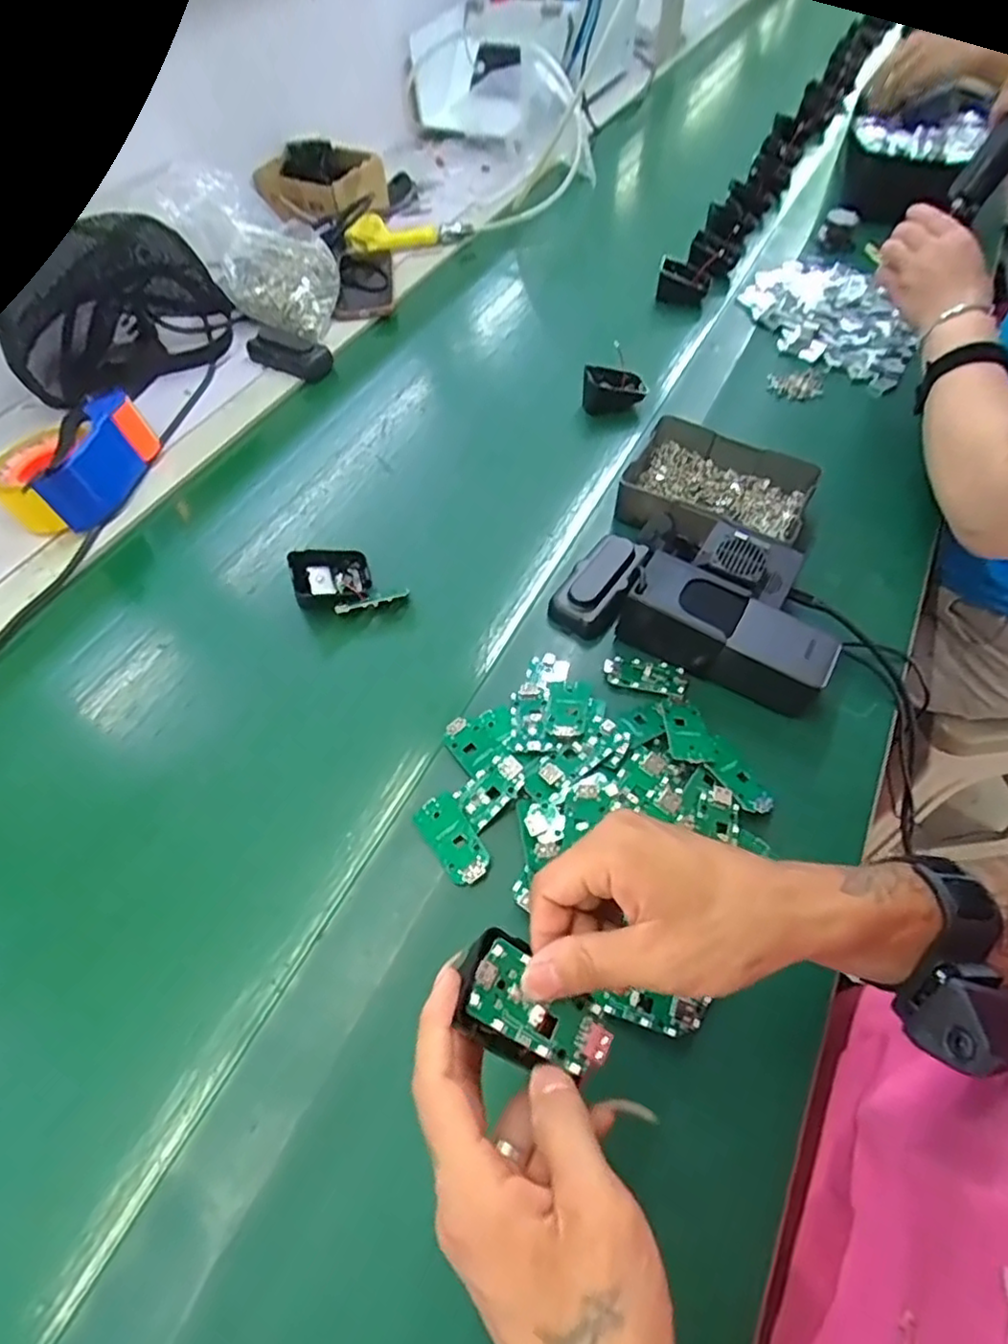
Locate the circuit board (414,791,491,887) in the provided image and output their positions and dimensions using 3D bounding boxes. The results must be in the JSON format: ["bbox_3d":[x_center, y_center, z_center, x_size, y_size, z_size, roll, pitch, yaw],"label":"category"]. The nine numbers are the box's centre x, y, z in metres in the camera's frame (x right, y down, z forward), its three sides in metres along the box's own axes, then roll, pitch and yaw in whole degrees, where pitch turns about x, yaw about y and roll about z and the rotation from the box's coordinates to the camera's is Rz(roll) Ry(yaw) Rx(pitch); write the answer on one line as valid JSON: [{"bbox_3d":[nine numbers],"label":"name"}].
[{"bbox_3d":[-0.034,0.113,0.442,0.031,0.005,0.062,-32,60,-17],"label":"circuit board"}]

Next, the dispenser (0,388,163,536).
[{"bbox_3d":[-0.433,-0.205,0.648,0.106,0.070,0.144,11,58,10],"label":"dispenser"}]

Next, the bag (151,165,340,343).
[{"bbox_3d":[-0.304,-0.531,0.821,0.186,0.127,0.144,15,58,12],"label":"bag"}]

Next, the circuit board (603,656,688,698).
[{"bbox_3d":[0.113,0.002,0.519,0.064,0.006,0.030,12,58,10],"label":"circuit board"}]

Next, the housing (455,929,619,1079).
[{"bbox_3d":[0.009,0.146,0.280,0.068,0.020,0.039,39,55,1],"label":"housing"}]

